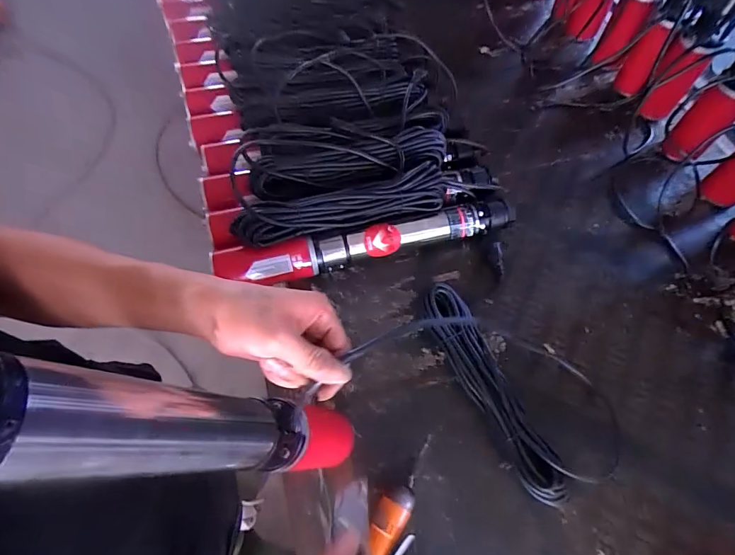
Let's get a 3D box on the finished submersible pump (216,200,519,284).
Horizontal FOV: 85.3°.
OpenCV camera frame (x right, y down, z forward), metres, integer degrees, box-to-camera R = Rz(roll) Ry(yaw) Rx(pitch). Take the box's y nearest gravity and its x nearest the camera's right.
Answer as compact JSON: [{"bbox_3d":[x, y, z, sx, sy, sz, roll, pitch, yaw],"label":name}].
[{"bbox_3d":[0.031,-0.065,0.687,0.472,0.070,0.056,-14,65,-8],"label":"finished submersible pump"}]

